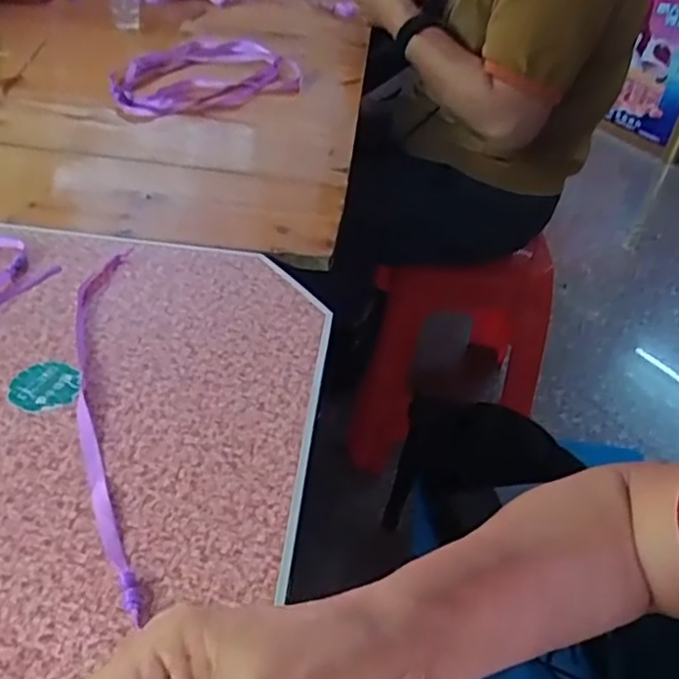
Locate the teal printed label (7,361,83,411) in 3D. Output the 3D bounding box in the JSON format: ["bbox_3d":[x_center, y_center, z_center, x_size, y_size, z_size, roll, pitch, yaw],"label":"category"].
[{"bbox_3d":[-0.197,0.029,0.459,0.045,0.004,0.044,-1,42,-8],"label":"teal printed label"}]

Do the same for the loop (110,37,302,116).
[{"bbox_3d":[-0.181,-0.345,0.870,0.233,0.022,0.196,-26,50,-31],"label":"loop"}]

